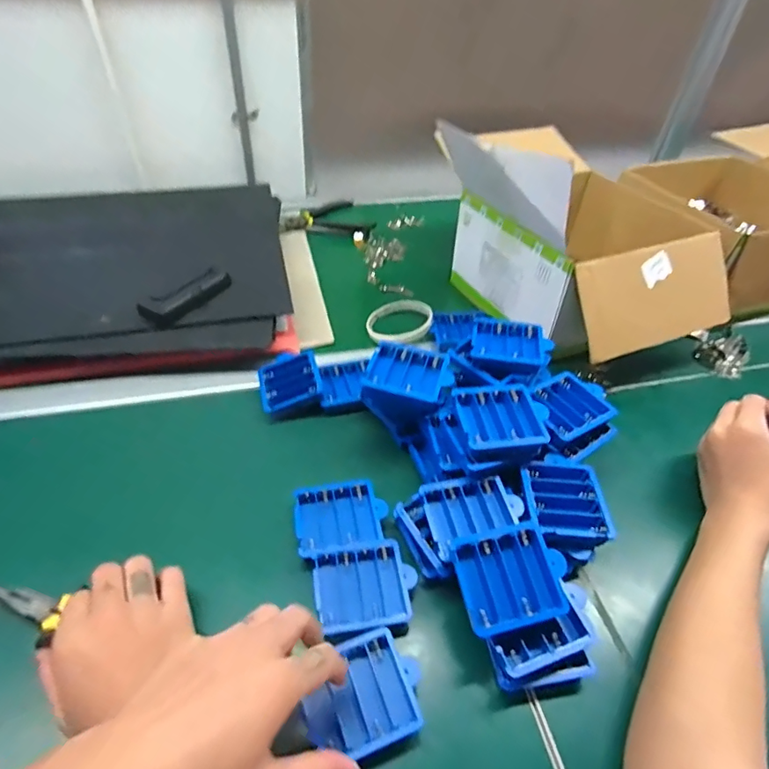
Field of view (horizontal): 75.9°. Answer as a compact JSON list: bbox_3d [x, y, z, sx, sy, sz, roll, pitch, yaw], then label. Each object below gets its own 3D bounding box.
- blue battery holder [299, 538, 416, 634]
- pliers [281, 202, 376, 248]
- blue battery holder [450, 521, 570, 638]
[{"bbox_3d":[-0.016,0.155,0.378,0.077,0.020,0.065,-7,45,-10],"label":"blue battery holder"},{"bbox_3d":[-0.083,-0.285,0.836,0.143,0.022,0.134,9,44,6],"label":"pliers"},{"bbox_3d":[0.089,0.135,0.350,0.070,0.015,0.063,-11,62,-7],"label":"blue battery holder"}]

